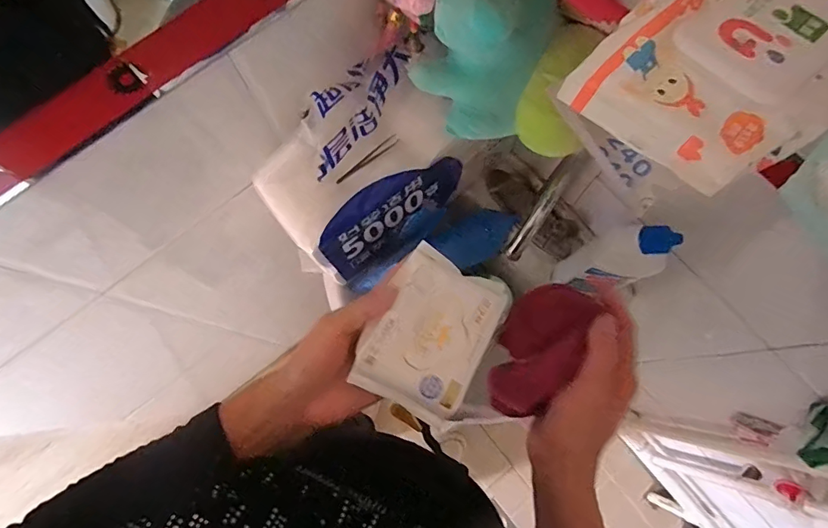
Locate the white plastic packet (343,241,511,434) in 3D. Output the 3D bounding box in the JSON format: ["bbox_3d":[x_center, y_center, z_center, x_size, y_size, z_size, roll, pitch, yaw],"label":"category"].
[{"bbox_3d":[0.016,0.055,0.374,0.085,0.034,0.125,27,78,6],"label":"white plastic packet"}]

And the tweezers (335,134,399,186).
[{"bbox_3d":[-0.056,-0.124,0.555,0.088,0.011,0.010,-37,79,-8],"label":"tweezers"}]

